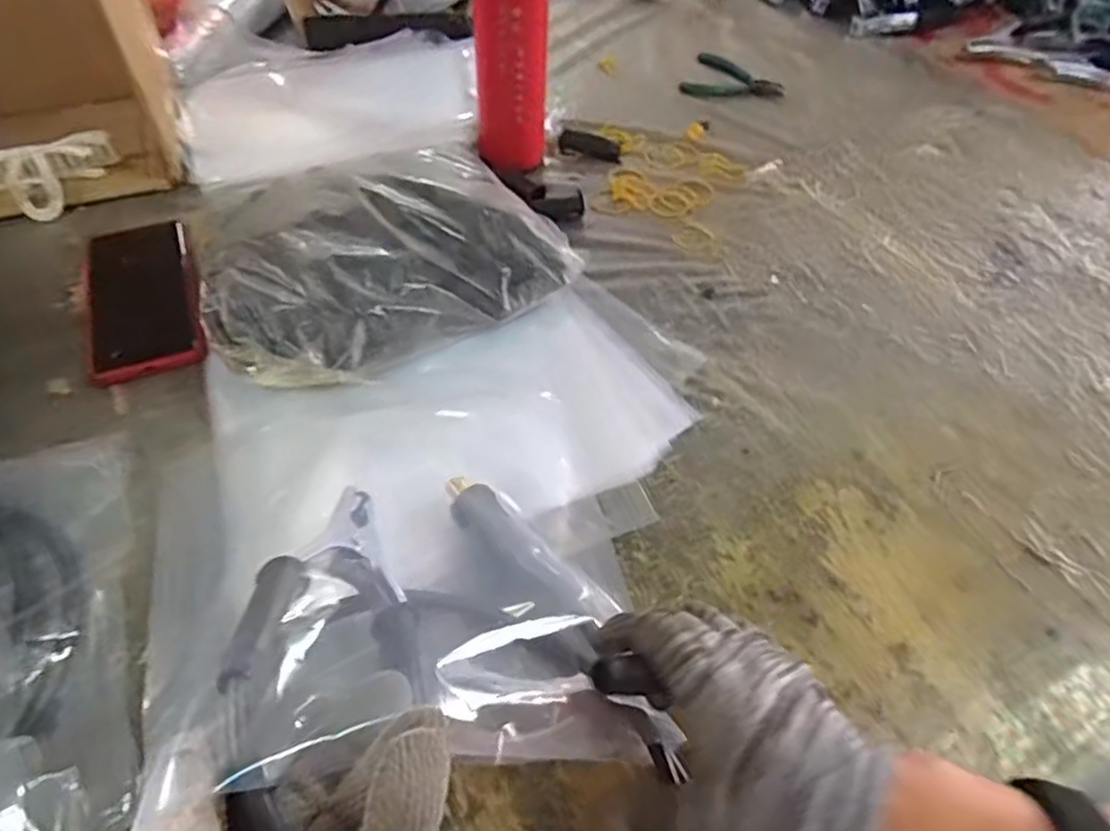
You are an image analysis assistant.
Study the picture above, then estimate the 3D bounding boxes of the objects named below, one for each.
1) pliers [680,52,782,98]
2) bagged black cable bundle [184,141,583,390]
[{"bbox_3d":[0.211,-0.393,0.813,0.112,0.008,0.109,18,52,11],"label":"pliers"},{"bbox_3d":[-0.139,-0.131,0.539,0.254,0.076,0.209,-24,57,-21],"label":"bagged black cable bundle"}]

